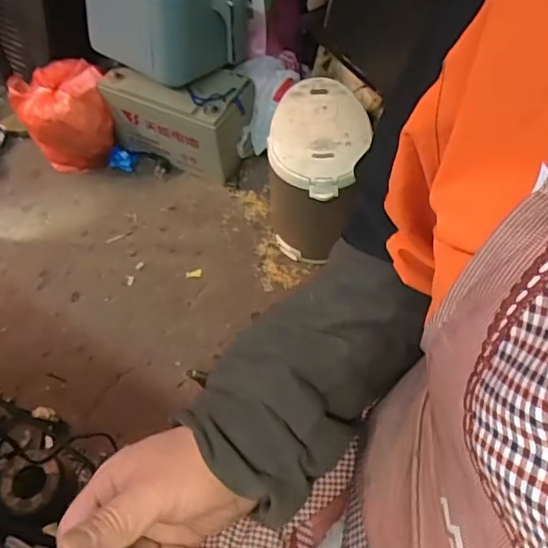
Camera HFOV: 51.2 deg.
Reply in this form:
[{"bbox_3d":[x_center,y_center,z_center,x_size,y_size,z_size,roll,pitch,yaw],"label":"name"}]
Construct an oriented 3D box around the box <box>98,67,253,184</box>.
[{"bbox_3d":[-0.222,-0.403,1.426,0.331,0.246,0.177,22,60,18],"label":"box"}]

